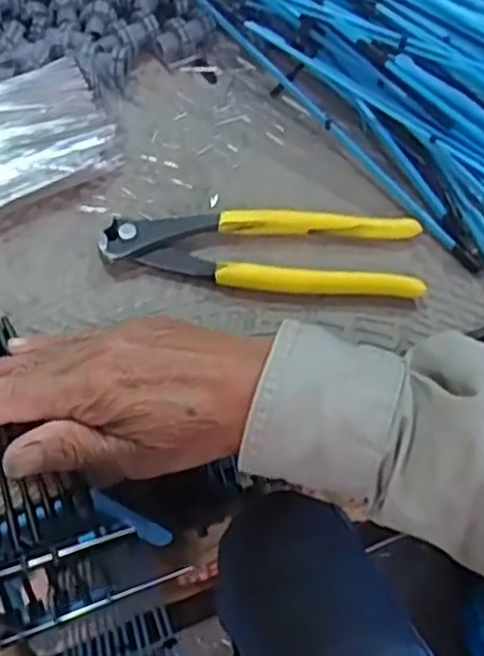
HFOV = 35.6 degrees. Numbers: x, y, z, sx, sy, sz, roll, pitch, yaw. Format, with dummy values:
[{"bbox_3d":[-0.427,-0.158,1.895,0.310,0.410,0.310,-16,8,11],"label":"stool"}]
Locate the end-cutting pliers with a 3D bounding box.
[{"bbox_3d":[0.011,-0.041,0.394,0.161,0.018,0.042,4,61,0],"label":"end-cutting pliers"}]

